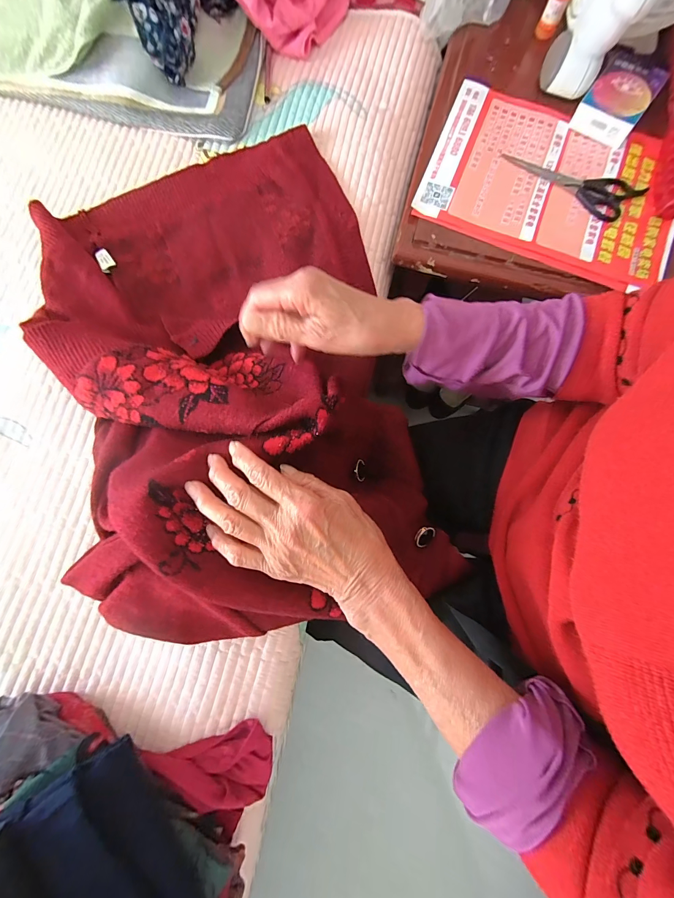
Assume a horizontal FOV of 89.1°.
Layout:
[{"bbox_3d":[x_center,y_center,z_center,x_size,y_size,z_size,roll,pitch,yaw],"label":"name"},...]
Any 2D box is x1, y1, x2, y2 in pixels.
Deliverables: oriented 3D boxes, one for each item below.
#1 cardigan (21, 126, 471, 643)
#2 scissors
[{"bbox_3d":[-0.106,-0.102,0.336,0.324,0.124,0.522,-15,79,-2],"label":"cardigan"},{"bbox_3d":[0.273,-0.311,0.401,0.163,0.005,0.058,23,80,5],"label":"scissors"}]

